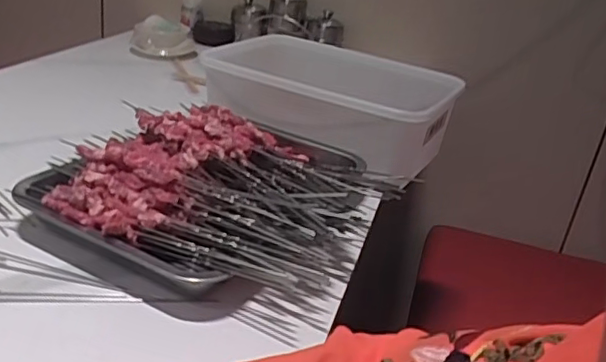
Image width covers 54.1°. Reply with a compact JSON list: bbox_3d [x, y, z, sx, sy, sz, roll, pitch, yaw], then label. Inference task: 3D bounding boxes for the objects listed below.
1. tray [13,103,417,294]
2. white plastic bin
[{"bbox_3d":[-0.068,0.003,0.658,0.286,0.088,0.362,23,29,28],"label":"tray"},{"bbox_3d":[0.057,-0.144,0.965,0.366,0.104,0.366,16,26,17],"label":"white plastic bin"}]

